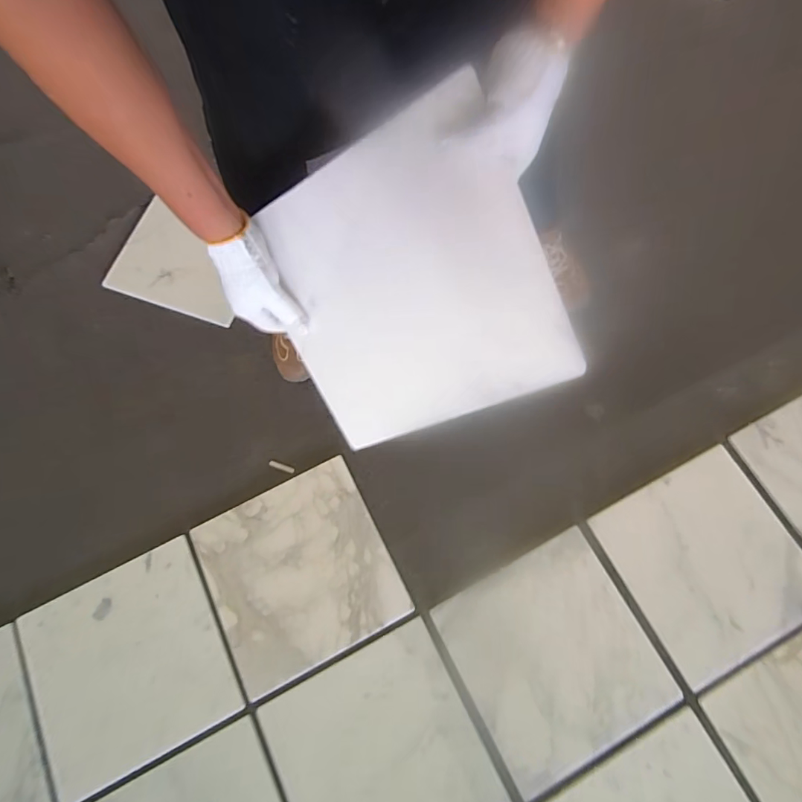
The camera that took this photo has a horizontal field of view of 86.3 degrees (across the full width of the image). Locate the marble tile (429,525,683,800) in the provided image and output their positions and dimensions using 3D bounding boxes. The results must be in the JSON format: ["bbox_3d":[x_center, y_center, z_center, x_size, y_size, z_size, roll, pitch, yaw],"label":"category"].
[{"bbox_3d":[0.248,0.414,0.708,0.293,0.019,0.285,-26,69,-9],"label":"marble tile"}]

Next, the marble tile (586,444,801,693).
[{"bbox_3d":[0.528,0.270,0.737,0.290,0.011,0.287,-24,71,-6],"label":"marble tile"}]

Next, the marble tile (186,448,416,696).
[{"bbox_3d":[-0.185,0.299,0.762,0.305,0.017,0.301,-27,71,-7],"label":"marble tile"}]

